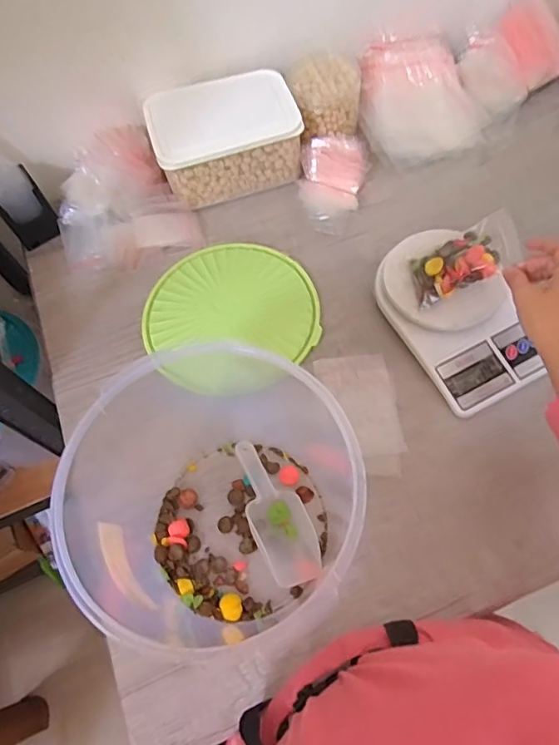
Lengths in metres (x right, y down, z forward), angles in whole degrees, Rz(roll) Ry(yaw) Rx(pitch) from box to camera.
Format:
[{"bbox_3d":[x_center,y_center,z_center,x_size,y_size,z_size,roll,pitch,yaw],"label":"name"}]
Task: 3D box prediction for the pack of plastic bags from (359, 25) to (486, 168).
[{"bbox_3d":[0.186,-0.388,0.698,0.157,0.054,0.198,-16,64,-2],"label":"pack of plastic bags"}]

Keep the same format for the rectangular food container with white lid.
[{"bbox_3d":[-0.069,-0.303,0.650,0.178,0.083,0.107,-19,65,-4],"label":"rectangular food container with white lid"}]

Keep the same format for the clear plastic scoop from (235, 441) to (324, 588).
[{"bbox_3d":[-0.007,0.129,0.478,0.051,0.026,0.141,-26,65,-7],"label":"clear plastic scoop"}]

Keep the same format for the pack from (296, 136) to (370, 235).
[{"bbox_3d":[0.067,-0.247,0.642,0.086,0.057,0.120,4,65,7],"label":"pack"}]

